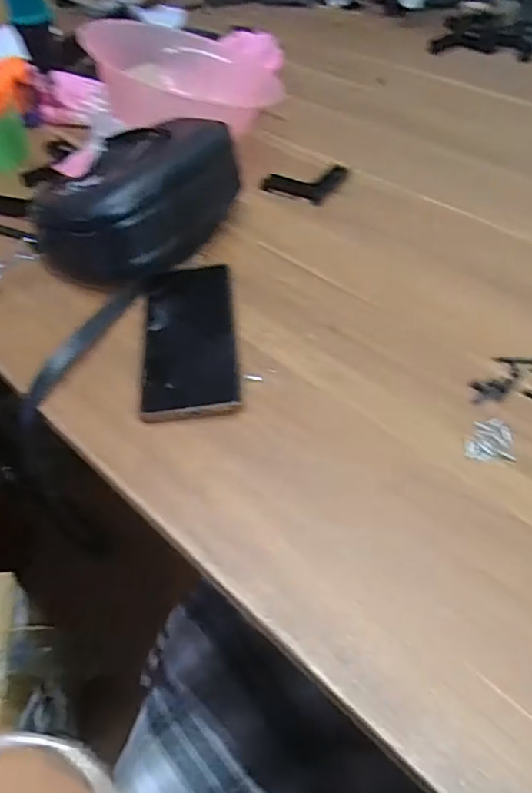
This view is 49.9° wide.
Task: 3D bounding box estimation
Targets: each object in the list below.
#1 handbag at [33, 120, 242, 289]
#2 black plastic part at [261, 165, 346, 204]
[{"bbox_3d":[-0.124,-0.188,0.537,0.160,0.087,0.177,14,53,17],"label":"handbag"},{"bbox_3d":[0.041,-0.232,0.612,0.076,0.006,0.068,17,54,19],"label":"black plastic part"}]

